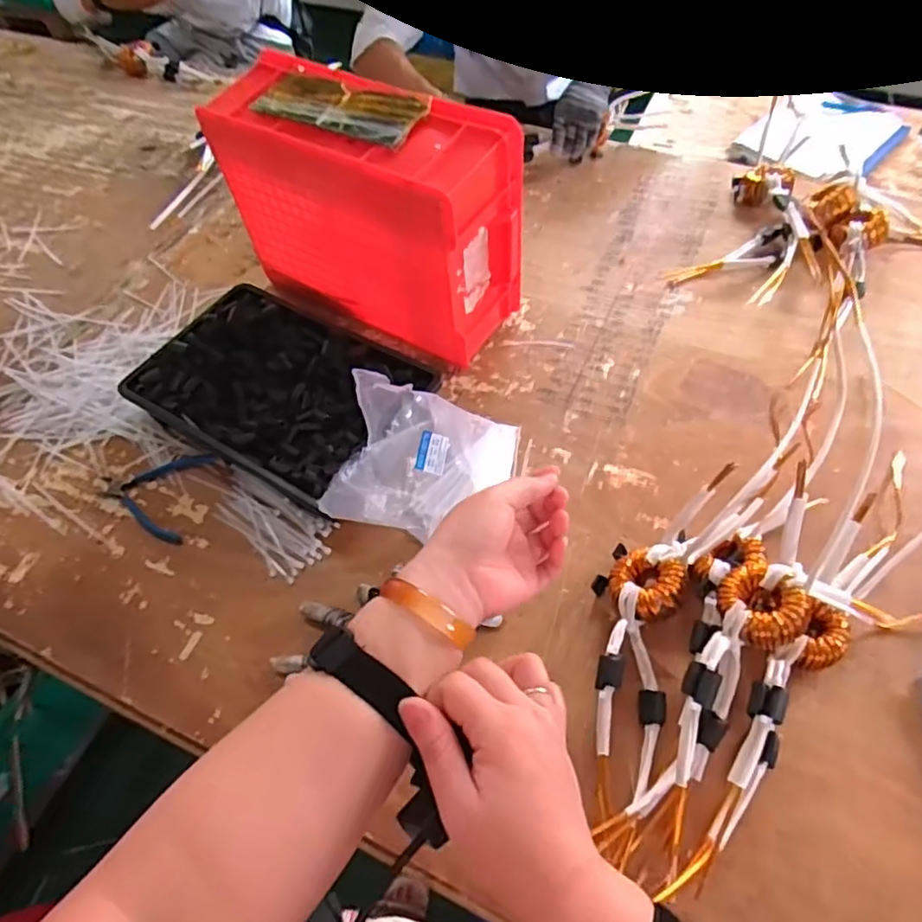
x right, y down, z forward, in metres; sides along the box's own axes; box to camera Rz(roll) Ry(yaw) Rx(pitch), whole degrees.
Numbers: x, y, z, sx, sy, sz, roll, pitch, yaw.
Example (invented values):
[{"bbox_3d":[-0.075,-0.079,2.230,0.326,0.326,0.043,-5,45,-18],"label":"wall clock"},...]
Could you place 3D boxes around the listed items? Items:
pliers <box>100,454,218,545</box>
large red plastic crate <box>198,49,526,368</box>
[{"bbox_3d":[-0.402,0.041,0.802,0.137,0.008,0.129,7,56,8],"label":"pliers"},{"bbox_3d":[-0.125,-0.319,0.851,0.384,0.302,0.157,25,61,19],"label":"large red plastic crate"}]

